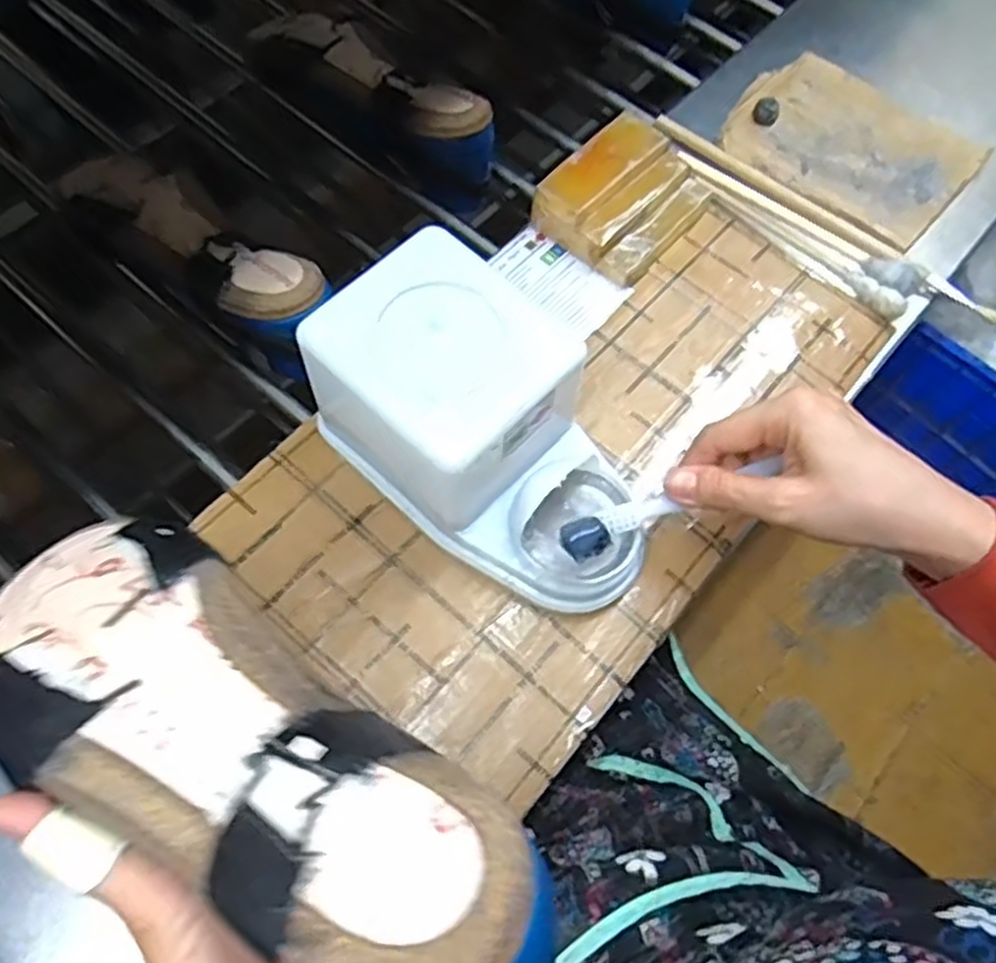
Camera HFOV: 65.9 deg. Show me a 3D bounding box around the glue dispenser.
[{"bbox_3d":[-0.002,-0.021,0.390,0.177,0.115,0.100,40,71,15],"label":"glue dispenser"}]

